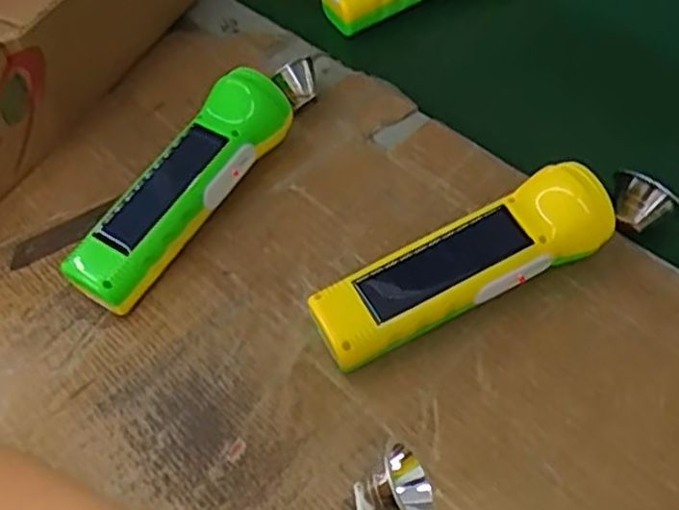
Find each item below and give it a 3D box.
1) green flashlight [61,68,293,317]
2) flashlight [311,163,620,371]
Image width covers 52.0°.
[{"bbox_3d":[-0.094,-0.042,0.418,0.047,0.048,0.168,30,64,22],"label":"green flashlight"},{"bbox_3d":[0.064,0.008,0.371,0.162,0.046,0.044,-24,58,-11],"label":"flashlight"}]

